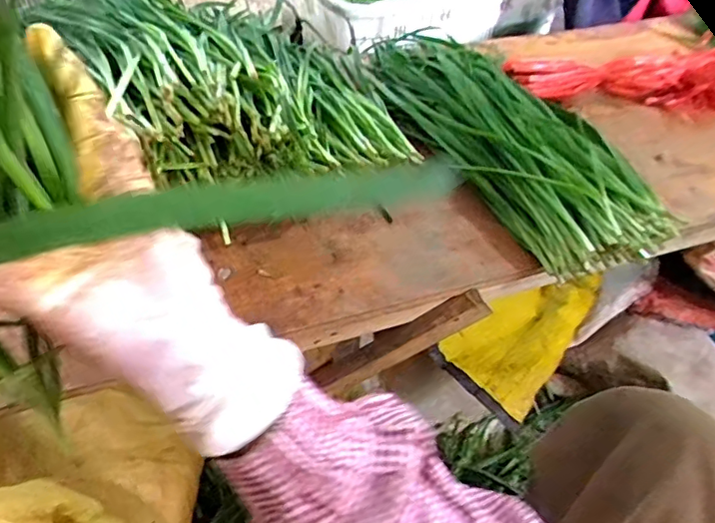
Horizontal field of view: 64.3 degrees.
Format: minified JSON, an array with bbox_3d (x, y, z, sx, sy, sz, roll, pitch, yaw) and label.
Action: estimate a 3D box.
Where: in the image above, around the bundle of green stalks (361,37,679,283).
[{"bbox_3d":[0.146,-0.173,0.673,0.137,0.058,0.482,-20,52,-22],"label":"bundle of green stalks"}]

